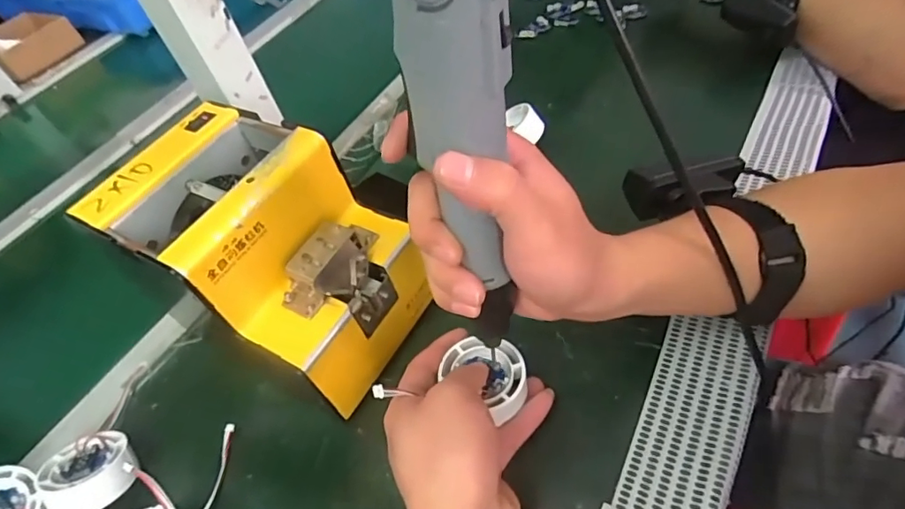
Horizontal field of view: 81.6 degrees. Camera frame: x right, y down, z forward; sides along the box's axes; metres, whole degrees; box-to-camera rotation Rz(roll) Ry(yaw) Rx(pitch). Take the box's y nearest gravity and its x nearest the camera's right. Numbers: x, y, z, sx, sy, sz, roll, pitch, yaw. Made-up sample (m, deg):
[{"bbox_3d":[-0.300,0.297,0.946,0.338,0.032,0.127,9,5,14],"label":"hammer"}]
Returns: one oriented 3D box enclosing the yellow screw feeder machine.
[{"bbox_3d":[-0.115,0.004,0.370,0.190,0.152,0.134,16,57,27],"label":"yellow screw feeder machine"}]

